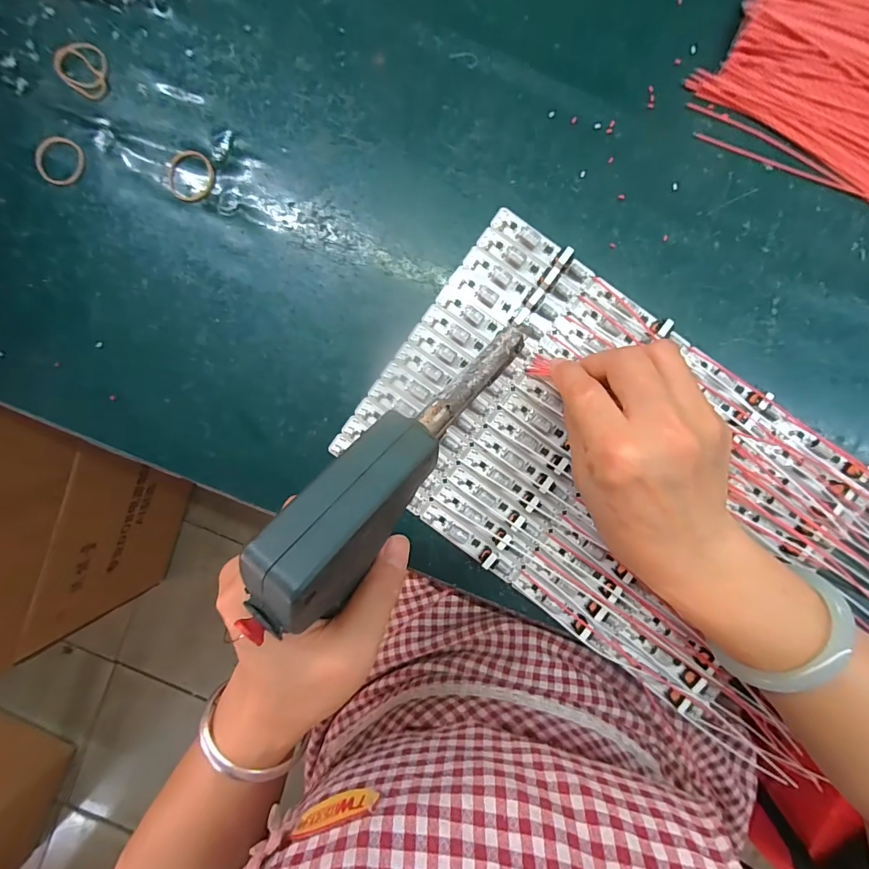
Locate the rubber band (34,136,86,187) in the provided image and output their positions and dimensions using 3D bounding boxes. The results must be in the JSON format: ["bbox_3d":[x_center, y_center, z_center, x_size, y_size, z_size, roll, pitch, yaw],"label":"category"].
[{"bbox_3d":[-0.250,-0.182,0.283,0.030,0.005,0.032,7,92,2],"label":"rubber band"}]

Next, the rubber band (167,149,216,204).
[{"bbox_3d":[-0.157,-0.167,0.275,0.030,0.004,0.032,7,92,2],"label":"rubber band"}]

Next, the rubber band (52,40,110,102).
[{"bbox_3d":[-0.230,-0.240,0.277,0.040,0.004,0.031,28,92,1],"label":"rubber band"}]

